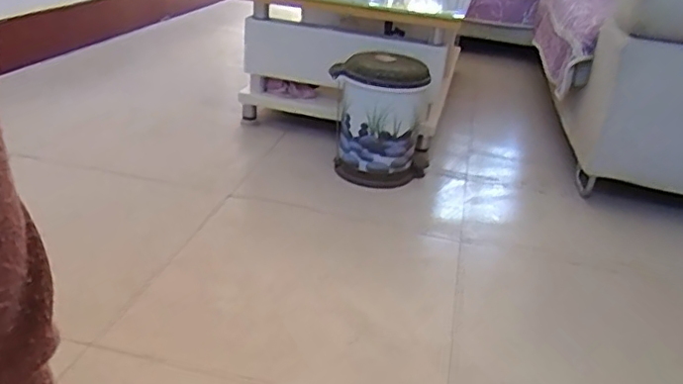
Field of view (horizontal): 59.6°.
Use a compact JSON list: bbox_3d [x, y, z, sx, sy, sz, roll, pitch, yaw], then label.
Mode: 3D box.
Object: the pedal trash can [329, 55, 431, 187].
[{"bbox_3d":[0.109,-0.208,1.627,0.220,0.348,0.210,5,26,-2],"label":"pedal trash can"}]

